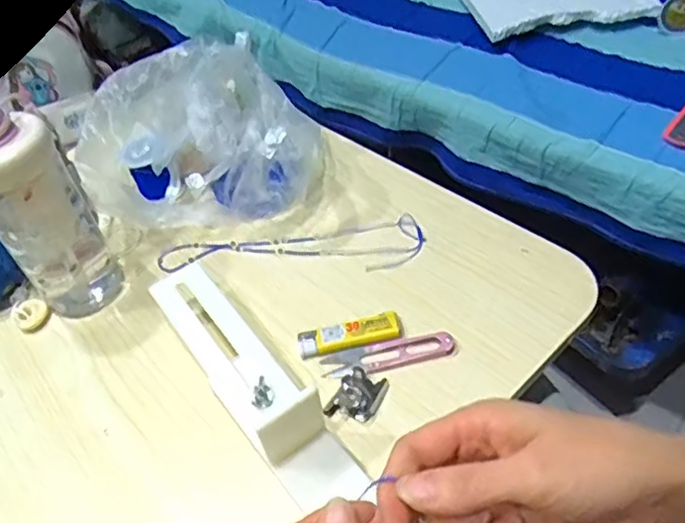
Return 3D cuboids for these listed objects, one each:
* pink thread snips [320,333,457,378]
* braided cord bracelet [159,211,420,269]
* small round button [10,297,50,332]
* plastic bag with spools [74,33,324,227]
[{"bbox_3d":[0.036,0.072,0.489,0.102,0.008,0.026,-12,46,-2],"label":"pink thread snips"},{"bbox_3d":[-0.050,-0.009,0.582,0.248,0.009,0.060,-7,46,3],"label":"braided cord bracelet"},{"bbox_3d":[-0.280,0.047,0.567,0.030,0.012,0.030,-5,46,5],"label":"small round button"},{"bbox_3d":[-0.136,-0.118,0.610,0.205,0.133,0.153,1,47,10],"label":"plastic bag with spools"}]

